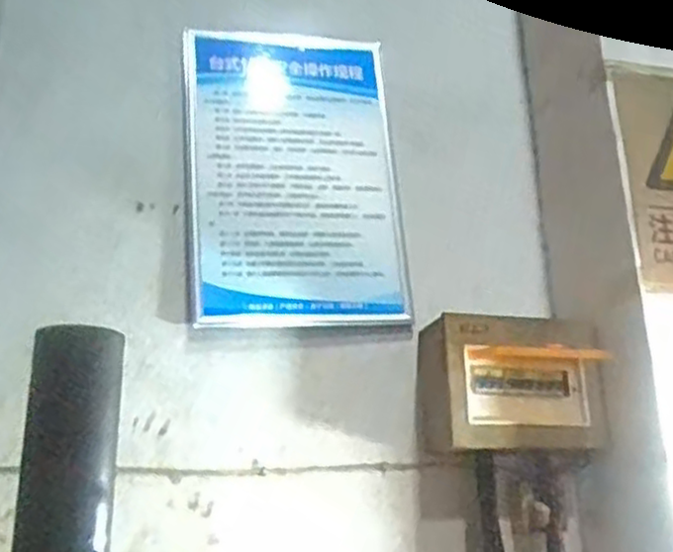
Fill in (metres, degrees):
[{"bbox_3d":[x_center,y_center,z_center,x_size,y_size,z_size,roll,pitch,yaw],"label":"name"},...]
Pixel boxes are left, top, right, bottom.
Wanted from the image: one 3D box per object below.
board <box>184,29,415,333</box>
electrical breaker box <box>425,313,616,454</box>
[{"bbox_3d":[-0.079,-0.198,1.420,0.389,0.600,0.024,1,-23,-15],"label":"board"},{"bbox_3d":[0.307,0.190,1.310,0.309,0.219,0.118,2,-19,-9],"label":"electrical breaker box"}]

